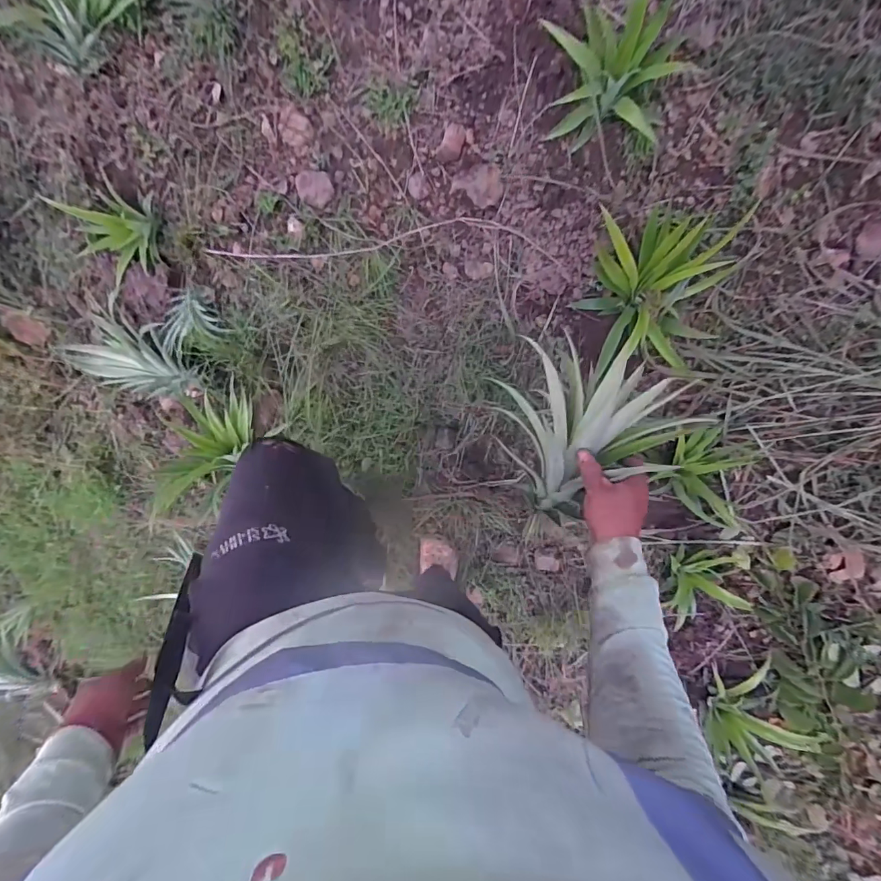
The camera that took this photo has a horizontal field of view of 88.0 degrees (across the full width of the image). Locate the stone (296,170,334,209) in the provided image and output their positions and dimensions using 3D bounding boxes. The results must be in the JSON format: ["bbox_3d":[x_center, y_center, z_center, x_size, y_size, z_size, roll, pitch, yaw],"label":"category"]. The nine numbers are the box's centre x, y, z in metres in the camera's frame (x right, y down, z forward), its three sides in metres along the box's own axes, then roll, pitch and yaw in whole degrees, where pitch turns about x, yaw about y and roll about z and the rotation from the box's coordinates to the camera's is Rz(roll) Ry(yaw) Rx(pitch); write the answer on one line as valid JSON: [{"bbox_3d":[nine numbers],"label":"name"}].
[{"bbox_3d":[-0.285,-0.573,1.037,0.078,0.048,0.065,-25,85,0],"label":"stone"}]

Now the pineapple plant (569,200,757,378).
[{"bbox_3d":[0.448,-0.292,0.900,0.268,0.236,0.253,-3,85,1],"label":"pineapple plant"}]

